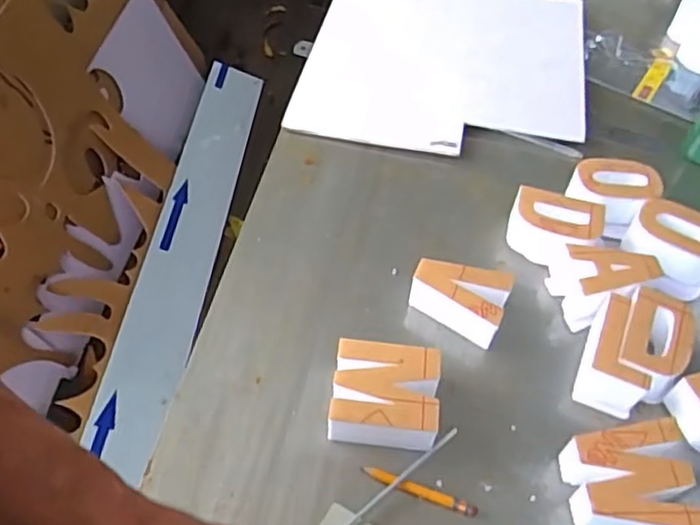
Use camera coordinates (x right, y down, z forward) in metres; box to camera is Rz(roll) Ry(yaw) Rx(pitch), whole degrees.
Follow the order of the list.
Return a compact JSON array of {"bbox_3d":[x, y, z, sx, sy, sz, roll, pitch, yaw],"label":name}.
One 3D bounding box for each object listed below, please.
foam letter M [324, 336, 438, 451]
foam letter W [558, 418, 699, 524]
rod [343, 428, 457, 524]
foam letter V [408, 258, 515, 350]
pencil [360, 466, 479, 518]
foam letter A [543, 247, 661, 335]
[{"bbox_3d":[0.028,0.107,0.518,0.082,0.044,0.074,6,53,1],"label":"foam letter M"},{"bbox_3d":[0.205,0.169,0.484,0.087,0.049,0.080,0,53,-3],"label":"foam letter W"},{"bbox_3d":[0.032,0.169,0.490,0.135,0.005,0.007,-34,62,-25],"label":"rod"},{"bbox_3d":[0.095,0.037,0.579,0.083,0.046,0.057,16,54,9],"label":"foam letter V"},{"bbox_3d":[0.053,0.174,0.491,0.090,0.004,0.010,17,54,10],"label":"pencil"},{"bbox_3d":[0.236,0.017,0.598,0.084,0.051,0.061,-7,54,-8],"label":"foam letter A"}]

